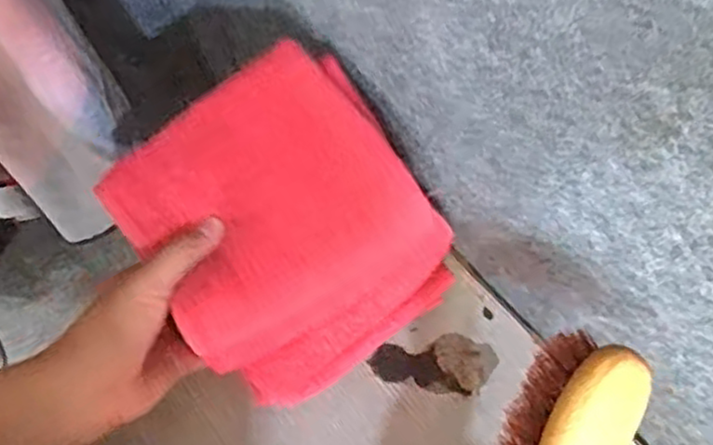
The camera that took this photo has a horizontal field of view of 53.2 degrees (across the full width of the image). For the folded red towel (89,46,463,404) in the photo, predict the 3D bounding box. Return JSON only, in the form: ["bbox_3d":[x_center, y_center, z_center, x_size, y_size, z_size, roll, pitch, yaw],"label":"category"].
[{"bbox_3d":[-0.036,0.005,0.411,0.153,0.049,0.180,-36,96,-10],"label":"folded red towel"}]

